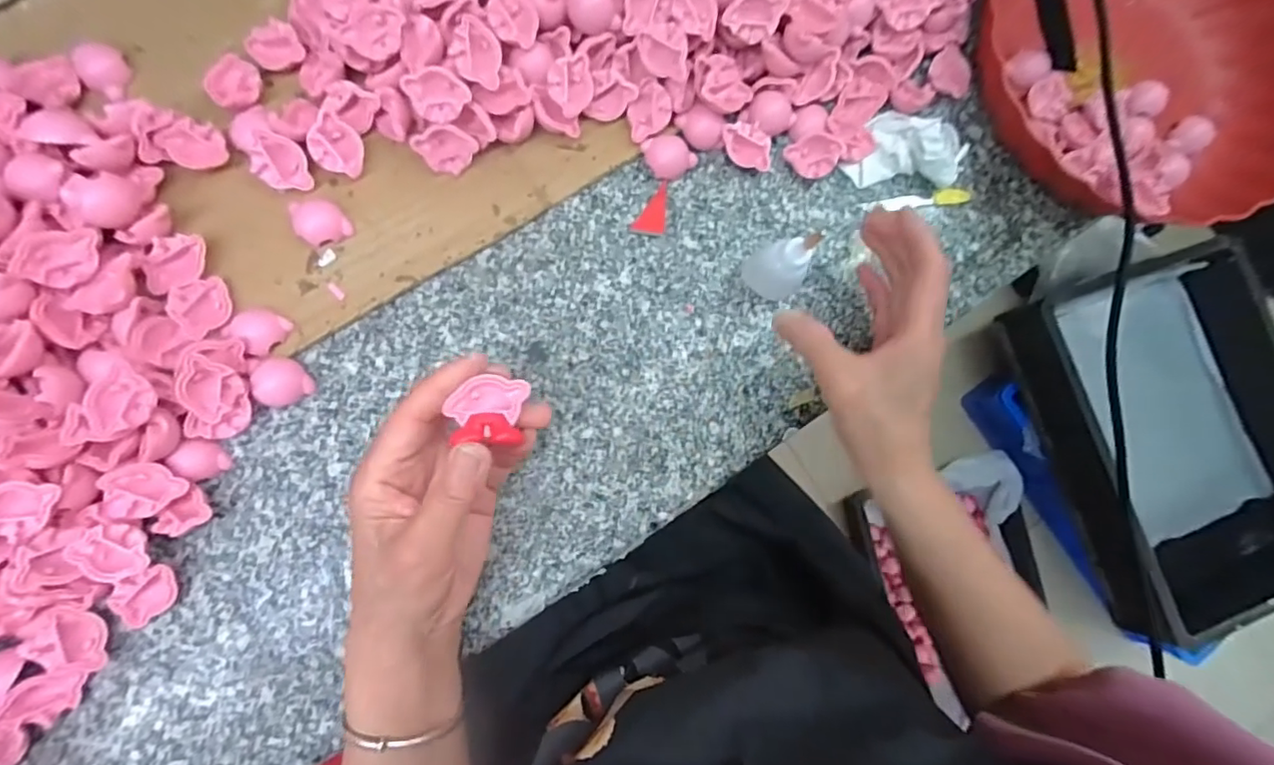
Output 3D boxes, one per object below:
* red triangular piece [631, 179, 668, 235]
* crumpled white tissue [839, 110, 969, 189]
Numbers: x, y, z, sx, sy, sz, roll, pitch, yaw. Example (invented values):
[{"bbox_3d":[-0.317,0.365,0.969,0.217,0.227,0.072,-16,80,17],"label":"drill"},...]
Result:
[{"bbox_3d":[0.009,-0.115,0.377,0.021,0.005,0.034,6,83,-6],"label":"red triangular piece"},{"bbox_3d":[0.185,-0.162,0.389,0.080,0.026,0.050,0,83,-7],"label":"crumpled white tissue"}]

